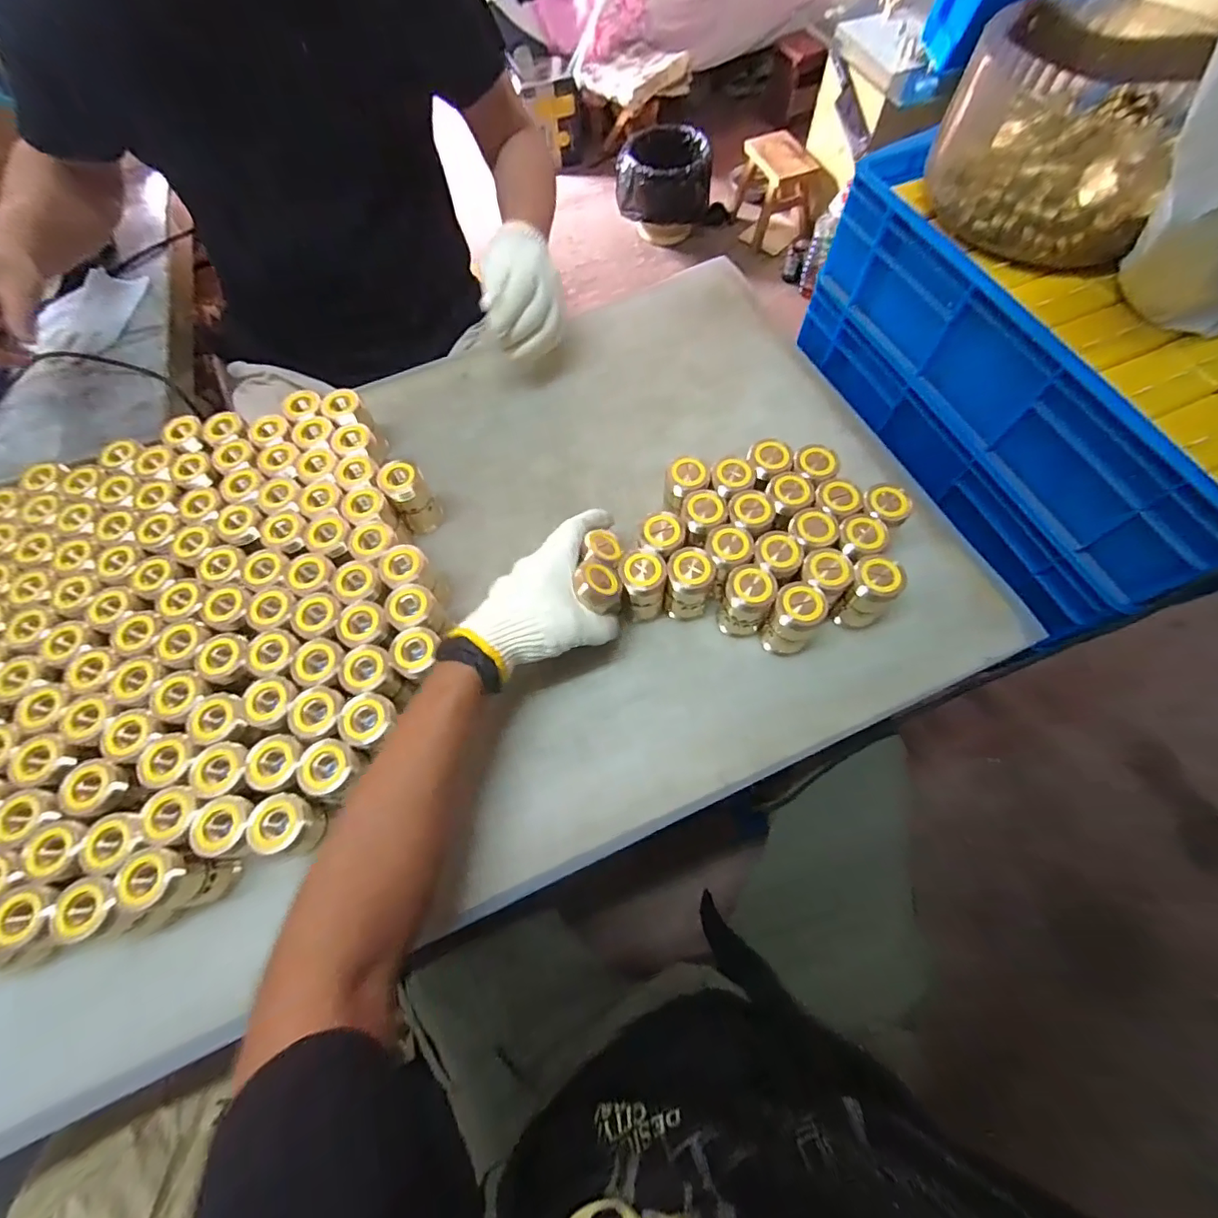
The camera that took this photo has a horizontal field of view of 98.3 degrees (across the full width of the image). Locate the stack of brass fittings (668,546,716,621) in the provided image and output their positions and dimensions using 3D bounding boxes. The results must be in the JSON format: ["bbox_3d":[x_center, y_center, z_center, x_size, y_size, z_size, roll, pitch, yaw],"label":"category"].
[{"bbox_3d":[0.070,-0.021,0.467,0.038,0.074,0.036,11,69,7],"label":"stack of brass fittings"}]

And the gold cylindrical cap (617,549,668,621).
[{"bbox_3d":[0.030,-0.022,0.468,0.038,0.071,0.039,-4,68,1],"label":"gold cylindrical cap"}]

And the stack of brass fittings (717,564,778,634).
[{"bbox_3d":[0.119,-0.005,0.461,0.039,0.077,0.041,20,70,10],"label":"stack of brass fittings"}]

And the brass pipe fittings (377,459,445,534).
[{"bbox_3d":[-0.197,-0.115,0.531,0.042,0.073,0.049,-32,70,-10],"label":"brass pipe fittings"}]

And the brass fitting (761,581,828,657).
[{"bbox_3d":[0.158,0.009,0.454,0.039,0.077,0.044,30,72,14],"label":"brass fitting"}]

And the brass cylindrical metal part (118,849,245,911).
[{"bbox_3d":[-0.314,0.197,0.387,0.041,0.063,0.039,-1,68,2],"label":"brass cylindrical metal part"}]

